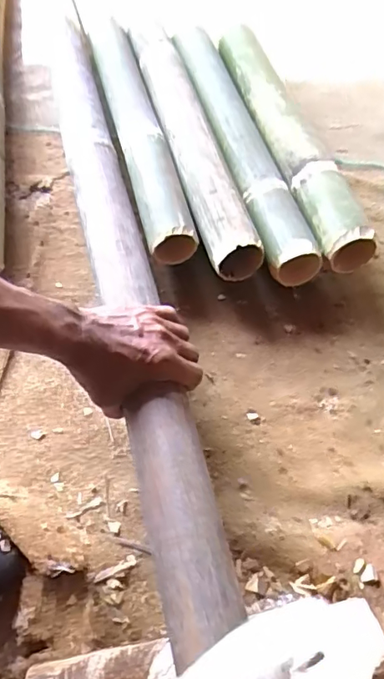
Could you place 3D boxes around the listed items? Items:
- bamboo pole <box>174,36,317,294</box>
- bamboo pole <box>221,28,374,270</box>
[{"bbox_3d":[0.068,-0.303,0.778,0.073,0.074,0.522,-14,61,-9],"label":"bamboo pole"},{"bbox_3d":[0.133,-0.305,0.775,0.070,0.056,0.501,-12,61,-8],"label":"bamboo pole"}]

